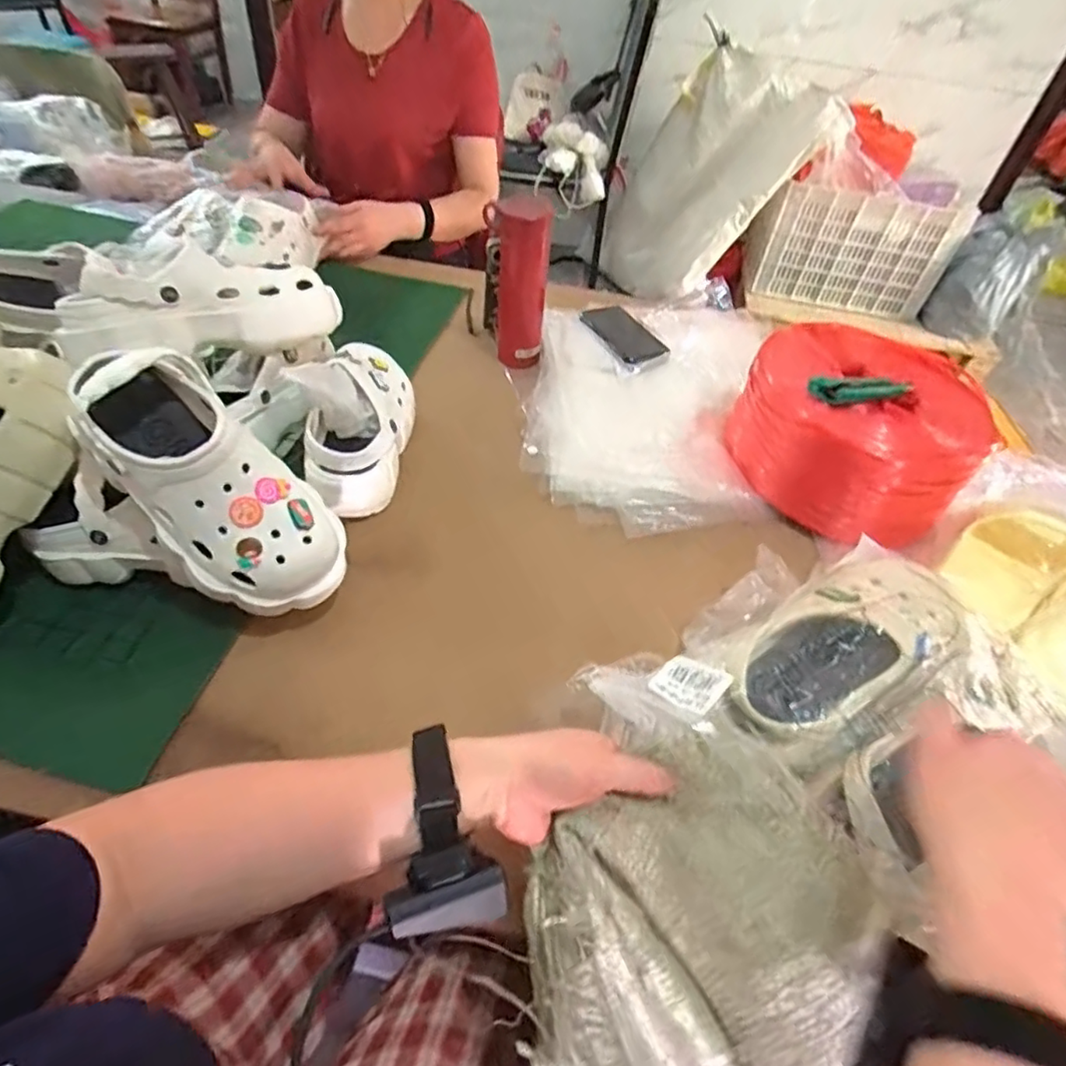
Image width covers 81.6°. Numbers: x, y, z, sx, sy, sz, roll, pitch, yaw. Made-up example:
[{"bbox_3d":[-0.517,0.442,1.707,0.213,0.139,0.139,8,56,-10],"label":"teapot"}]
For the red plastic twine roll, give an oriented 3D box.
[{"bbox_3d":[0.391,-0.125,0.755,0.226,0.146,0.262,-34,60,-31],"label":"red plastic twine roll"}]

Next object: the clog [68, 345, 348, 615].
[{"bbox_3d":[-0.273,-0.039,0.536,0.261,0.092,0.108,51,52,-13],"label":"clog"}]

